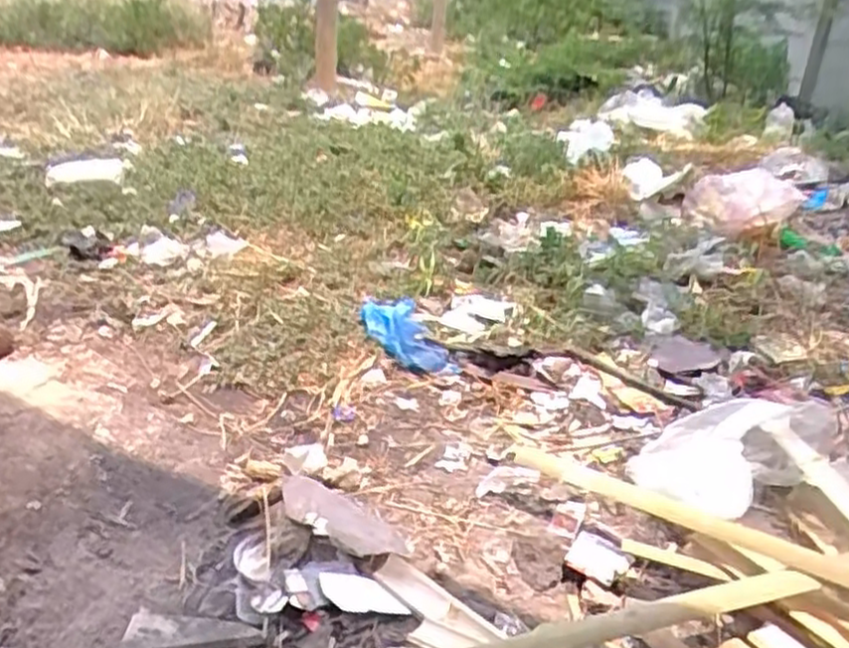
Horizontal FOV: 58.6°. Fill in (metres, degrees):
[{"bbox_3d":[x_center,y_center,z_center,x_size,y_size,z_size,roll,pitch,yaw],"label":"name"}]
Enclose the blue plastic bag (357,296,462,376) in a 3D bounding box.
[{"bbox_3d":[-0.043,0.014,1.445,0.116,0.066,0.269,-19,47,-34],"label":"blue plastic bag"}]

